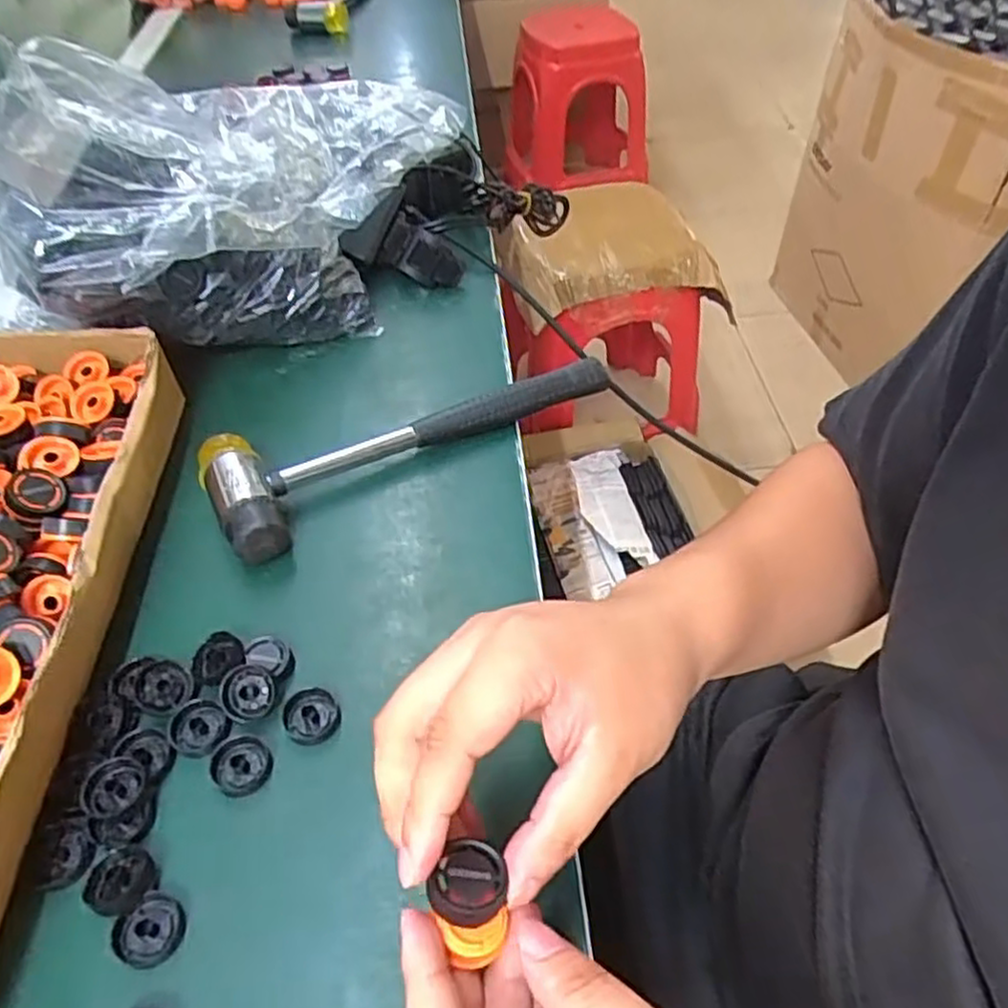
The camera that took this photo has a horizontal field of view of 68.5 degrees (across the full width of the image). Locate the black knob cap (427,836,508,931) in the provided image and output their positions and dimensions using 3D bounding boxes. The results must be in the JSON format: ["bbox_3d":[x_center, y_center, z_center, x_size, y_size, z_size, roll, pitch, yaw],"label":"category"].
[{"bbox_3d":[-0.011,0.120,0.236,0.022,0.007,0.026,22,53,18],"label":"black knob cap"}]

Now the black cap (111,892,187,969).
[{"bbox_3d":[-0.137,0.165,0.287,0.024,0.004,0.025,0,49,0],"label":"black cap"}]

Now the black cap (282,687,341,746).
[{"bbox_3d":[-0.089,0.098,0.343,0.025,0.004,0.025,0,49,0],"label":"black cap"}]

